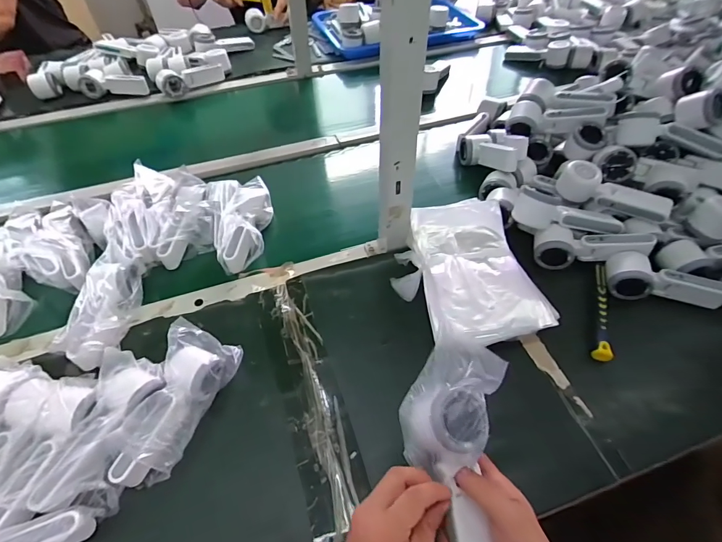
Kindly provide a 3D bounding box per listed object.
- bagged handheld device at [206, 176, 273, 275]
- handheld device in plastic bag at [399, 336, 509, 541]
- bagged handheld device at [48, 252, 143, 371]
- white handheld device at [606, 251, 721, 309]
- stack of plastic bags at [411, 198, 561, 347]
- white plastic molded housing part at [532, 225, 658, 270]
[{"bbox_3d":[-0.204,-0.096,0.686,0.102,0.070,0.172,-15,53,-11],"label":"bagged handheld device"},{"bbox_3d":[0.094,0.169,0.372,0.106,0.051,0.216,2,66,1],"label":"handheld device in plastic bag"},{"bbox_3d":[-0.369,0.053,0.576,0.069,0.065,0.178,-6,52,-3],"label":"bagged handheld device"},{"bbox_3d":[0.462,0.014,0.598,0.169,0.053,0.066,5,54,3],"label":"white handheld device"},{"bbox_3d":[0.169,-0.006,0.593,0.179,0.061,0.243,-6,52,-3],"label":"stack of plastic bags"},{"bbox_3d":[0.359,-0.040,0.613,0.166,0.051,0.050,-2,52,18],"label":"white plastic molded housing part"}]

